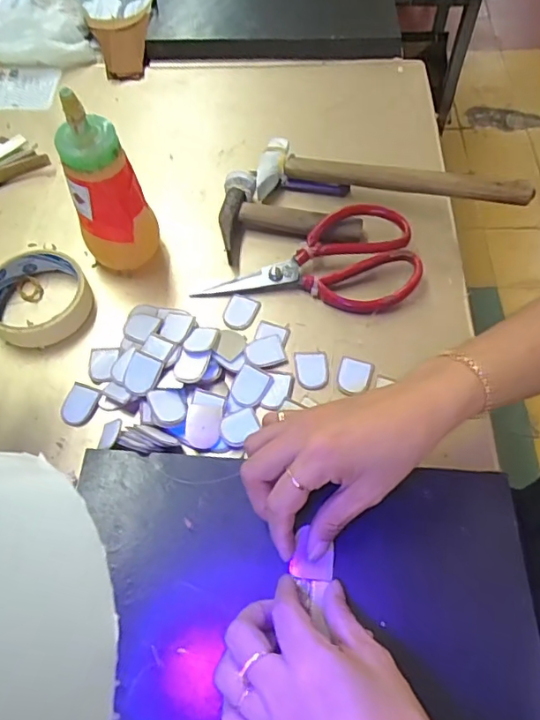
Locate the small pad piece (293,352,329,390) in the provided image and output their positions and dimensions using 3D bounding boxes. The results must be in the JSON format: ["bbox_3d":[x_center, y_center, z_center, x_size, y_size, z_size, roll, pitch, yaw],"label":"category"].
[{"bbox_3d":[0.034,0.008,0.444,0.028,0.004,0.034,-2,61,-1],"label":"small pad piece"}]

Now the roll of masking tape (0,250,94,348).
[{"bbox_3d":[-0.200,-0.054,0.465,0.092,0.024,0.095,0,61,0],"label":"roll of masking tape"}]

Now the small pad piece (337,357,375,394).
[{"bbox_3d":[0.069,0.013,0.439,0.028,0.004,0.034,14,62,8],"label":"small pad piece"}]

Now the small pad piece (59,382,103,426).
[{"bbox_3d":[-0.151,0.035,0.428,0.028,0.005,0.033,20,63,10],"label":"small pad piece"}]

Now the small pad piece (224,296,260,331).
[{"bbox_3d":[-0.026,-0.041,0.469,0.027,0.005,0.032,26,64,13],"label":"small pad piece"}]

